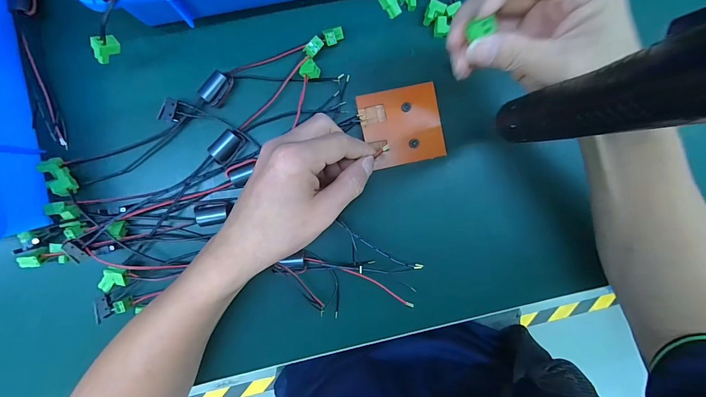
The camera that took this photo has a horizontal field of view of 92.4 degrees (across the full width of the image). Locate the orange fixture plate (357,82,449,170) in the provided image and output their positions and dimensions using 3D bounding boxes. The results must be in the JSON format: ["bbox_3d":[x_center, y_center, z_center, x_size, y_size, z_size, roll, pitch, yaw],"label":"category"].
[{"bbox_3d":[0.047,-0.069,0.329,0.074,0.015,0.071,-13,94,-8],"label":"orange fixture plate"}]

